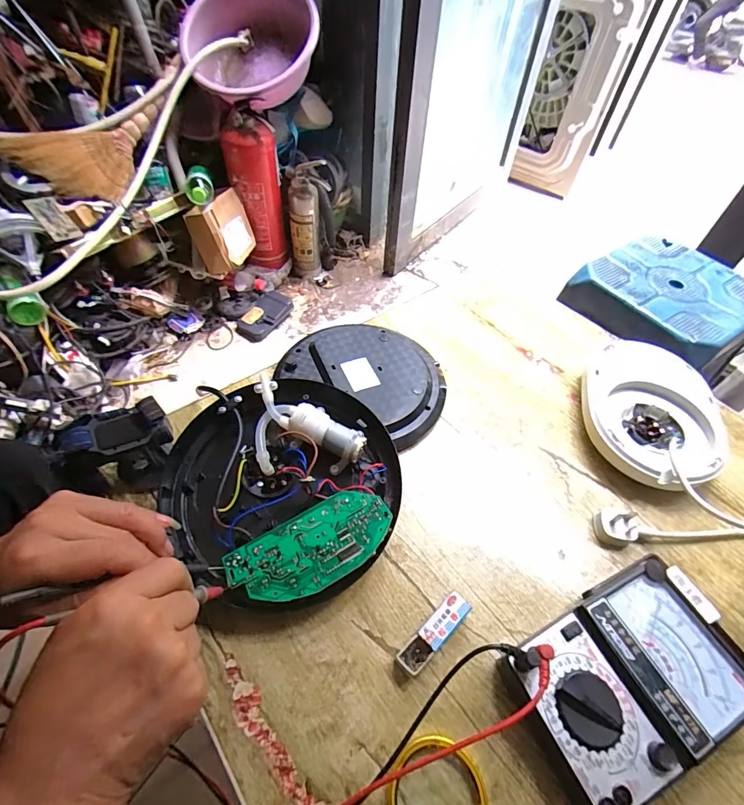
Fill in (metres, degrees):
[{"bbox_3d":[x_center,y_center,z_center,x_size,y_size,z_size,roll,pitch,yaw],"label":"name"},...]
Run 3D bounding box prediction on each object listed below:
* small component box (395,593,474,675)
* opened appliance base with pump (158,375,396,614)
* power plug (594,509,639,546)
[{"bbox_3d":[0.053,0.195,0.347,0.072,0.022,0.021,-35,60,-27],"label":"small component box"},{"bbox_3d":[-0.081,0.078,0.402,0.213,0.073,0.208,2,50,-2],"label":"opened appliance base with pump"},{"bbox_3d":[0.246,0.125,0.415,0.031,0.027,0.028,10,51,5],"label":"power plug"}]

